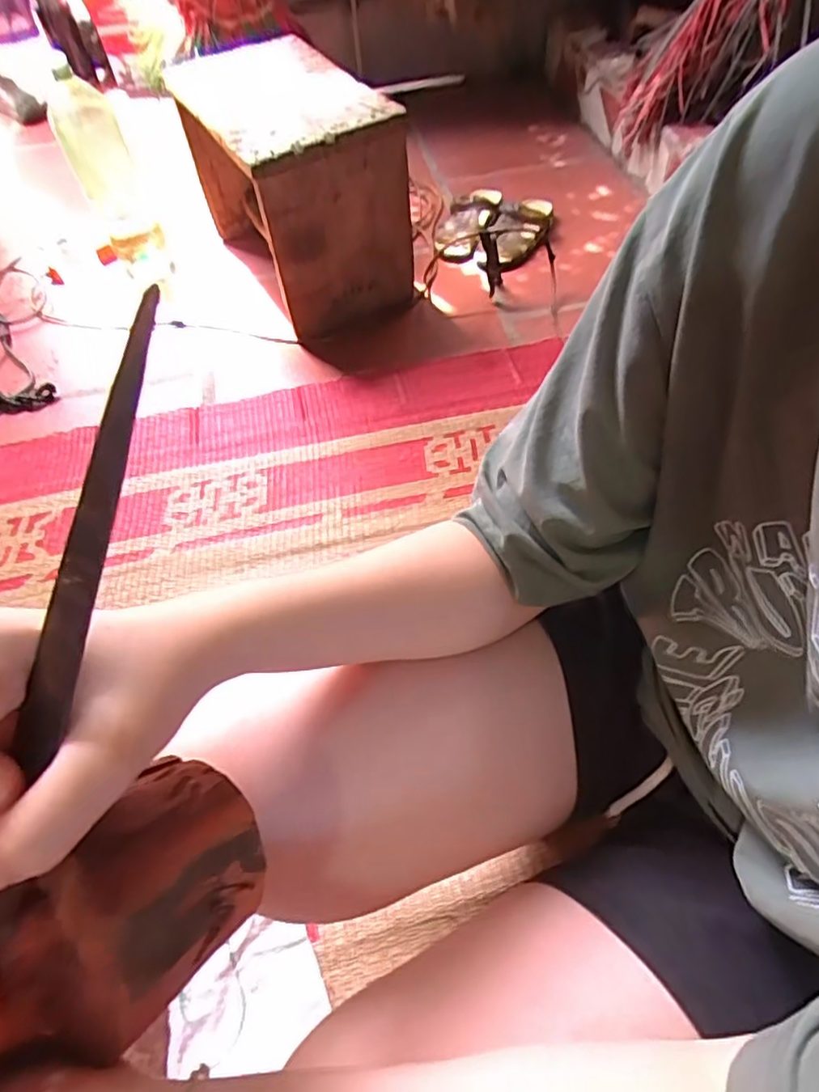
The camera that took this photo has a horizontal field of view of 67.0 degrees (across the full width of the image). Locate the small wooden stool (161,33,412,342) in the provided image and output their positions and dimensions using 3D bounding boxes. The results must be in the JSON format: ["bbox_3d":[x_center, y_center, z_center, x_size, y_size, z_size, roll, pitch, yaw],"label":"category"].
[{"bbox_3d":[-0.188,-0.592,1.034,0.271,0.316,0.392,-29,59,-17],"label":"small wooden stool"}]

